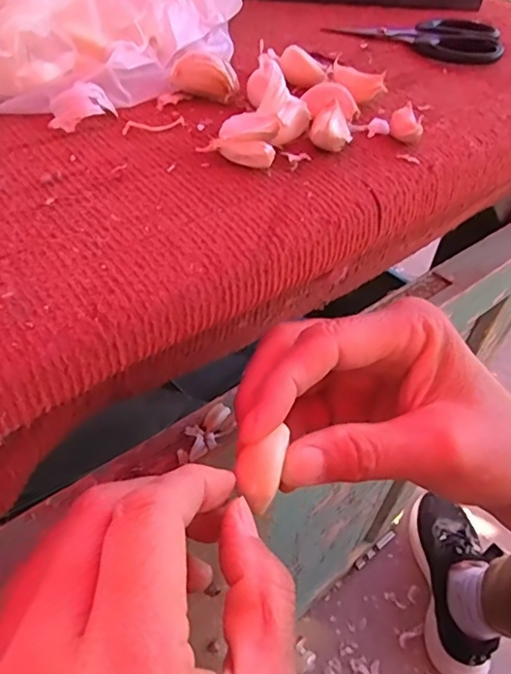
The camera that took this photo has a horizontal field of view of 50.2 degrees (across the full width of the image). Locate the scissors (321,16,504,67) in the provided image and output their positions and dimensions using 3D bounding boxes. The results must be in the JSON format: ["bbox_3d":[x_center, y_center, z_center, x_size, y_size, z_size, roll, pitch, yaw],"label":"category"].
[{"bbox_3d":[0.107,-0.203,0.364,0.112,0.012,0.054,20,46,17],"label":"scissors"}]

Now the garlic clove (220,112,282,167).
[{"bbox_3d":[-0.003,-0.087,0.242,0.025,0.015,0.023,9,44,6],"label":"garlic clove"}]

